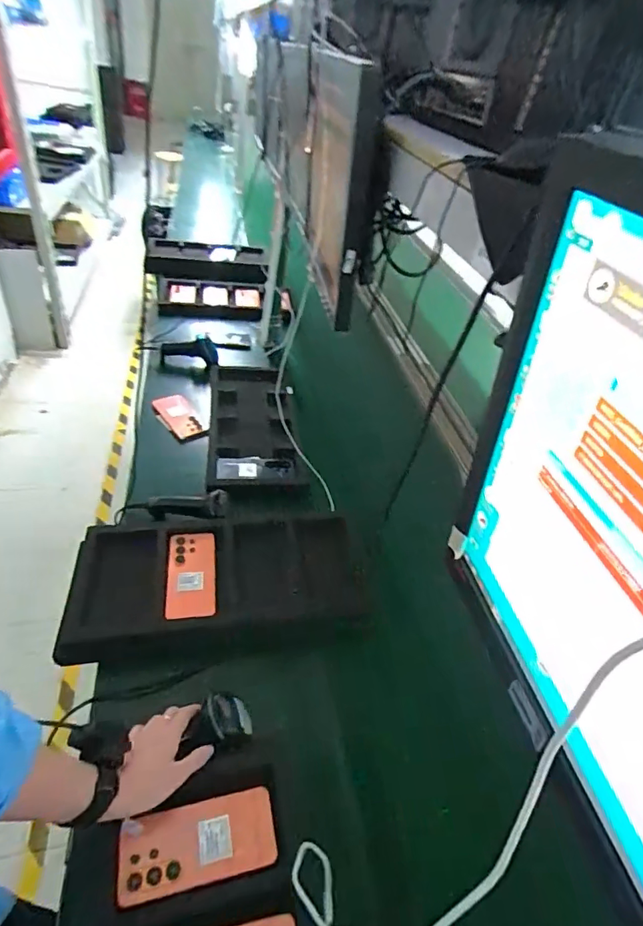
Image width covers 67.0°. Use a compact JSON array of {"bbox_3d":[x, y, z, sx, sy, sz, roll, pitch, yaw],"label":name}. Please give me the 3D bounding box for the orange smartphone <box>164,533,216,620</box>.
[{"bbox_3d":[-0.219,0.188,0.815,0.079,0.012,0.163,2,42,-17],"label":"orange smartphone"}]

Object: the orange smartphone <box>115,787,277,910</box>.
[{"bbox_3d":[-0.138,0.428,0.546,0.167,0.005,0.077,-3,45,-16],"label":"orange smartphone"}]

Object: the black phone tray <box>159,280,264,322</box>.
[{"bbox_3d":[-0.401,-0.591,1.744,0.378,0.060,0.286,4,40,-8],"label":"black phone tray"}]

